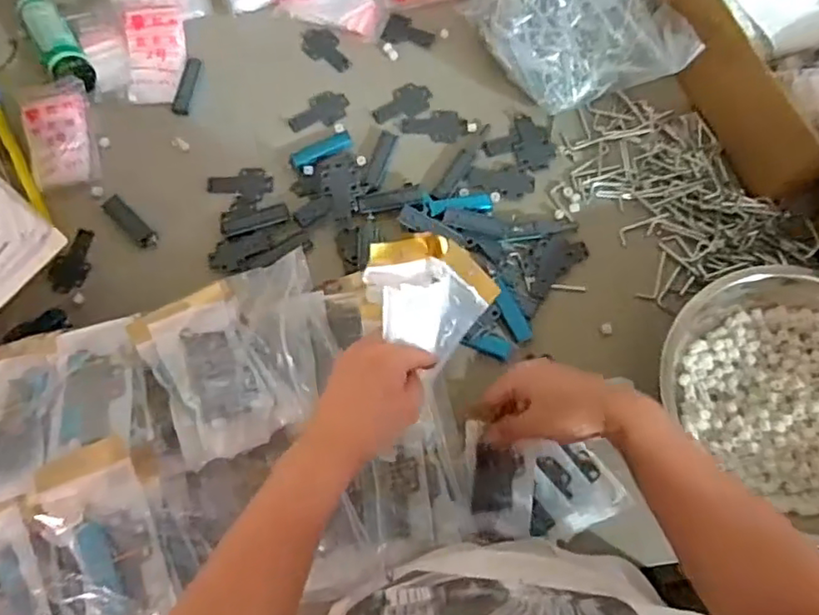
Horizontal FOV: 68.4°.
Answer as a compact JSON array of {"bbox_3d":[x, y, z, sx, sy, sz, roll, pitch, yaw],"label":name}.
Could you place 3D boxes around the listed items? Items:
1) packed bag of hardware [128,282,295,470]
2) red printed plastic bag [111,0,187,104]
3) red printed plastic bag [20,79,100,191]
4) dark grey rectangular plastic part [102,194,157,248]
[{"bbox_3d":[-0.167,0.056,0.511,0.089,0.036,0.146,-28,74,-6],"label":"packed bag of hardware"},{"bbox_3d":[-0.325,-0.333,0.765,0.077,0.012,0.152,-9,88,-13],"label":"red printed plastic bag"},{"bbox_3d":[-0.425,-0.205,0.729,0.082,0.029,0.136,-16,73,-3],"label":"red printed plastic bag"},{"bbox_3d":[-0.325,-0.100,0.701,0.023,0.004,0.079,-44,76,-11],"label":"dark grey rectangular plastic part"}]

